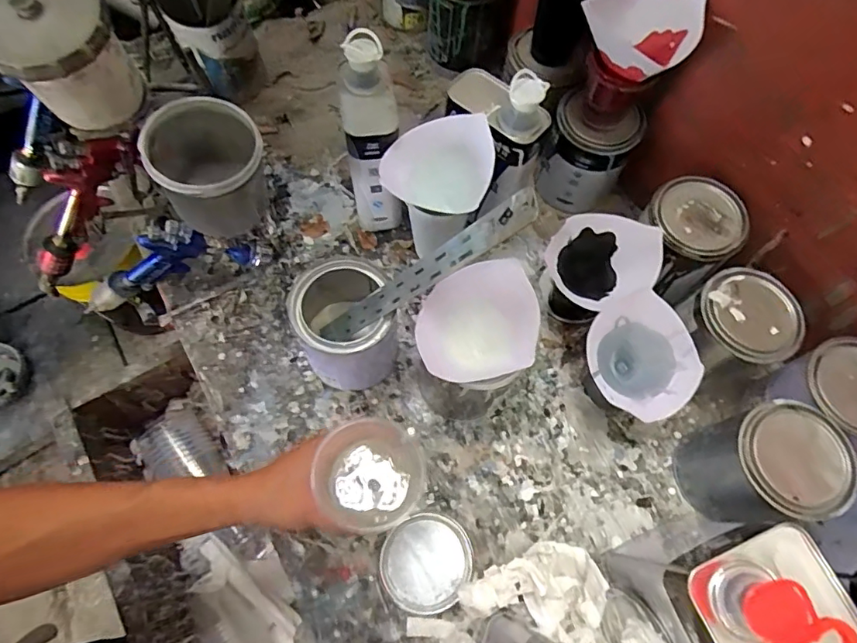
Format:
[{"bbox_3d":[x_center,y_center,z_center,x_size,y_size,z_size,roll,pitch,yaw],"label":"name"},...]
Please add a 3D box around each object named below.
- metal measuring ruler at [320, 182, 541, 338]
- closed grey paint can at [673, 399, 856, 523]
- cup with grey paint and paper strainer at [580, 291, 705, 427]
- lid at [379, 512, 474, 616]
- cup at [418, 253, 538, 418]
[{"bbox_3d":[-0.017,-0.036,0.483,0.008,0.304,0.027,1,69,-43],"label":"metal measuring ruler"},{"bbox_3d":[0.331,0.148,0.525,0.093,0.135,0.101,1,68,-1],"label":"closed grey paint can"},{"bbox_3d":[0.222,0.050,0.569,0.114,0.119,0.107,1,68,-1],"label":"cup with grey paint and paper strainer"},{"bbox_3d":[-0.002,0.250,0.539,0.089,0.016,0.095,1,68,-1],"label":"lid"},{"bbox_3d":[0.049,0.025,0.553,0.104,0.161,0.127,6,68,1],"label":"cup"}]

